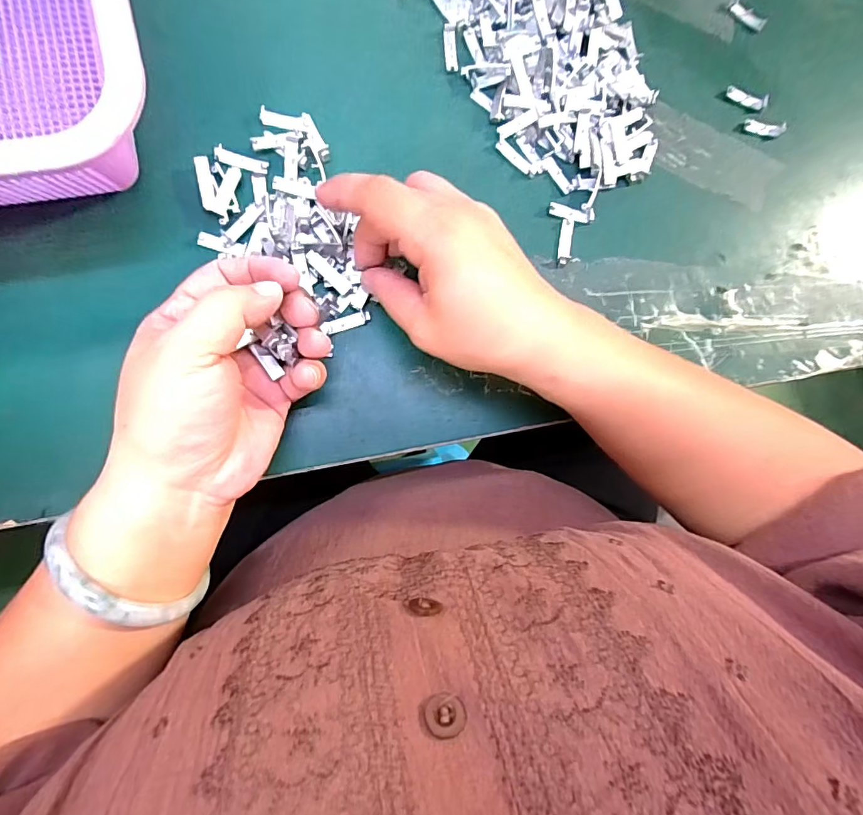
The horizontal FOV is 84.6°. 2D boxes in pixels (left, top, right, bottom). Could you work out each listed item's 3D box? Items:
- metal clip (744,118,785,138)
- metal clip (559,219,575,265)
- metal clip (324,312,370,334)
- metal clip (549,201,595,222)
[{"bbox_3d":[0.228,-0.191,0.322,0.031,0.006,0.009,3,85,-9],"label":"metal clip"},{"bbox_3d":[0.084,-0.103,0.293,0.009,0.004,0.028,6,85,-8],"label":"metal clip"},{"bbox_3d":[-0.047,-0.048,0.267,0.026,0.004,0.007,-19,89,-10],"label":"metal clip"},{"bbox_3d":[0.087,-0.121,0.294,0.028,0.004,0.008,9,84,-8],"label":"metal clip"}]

